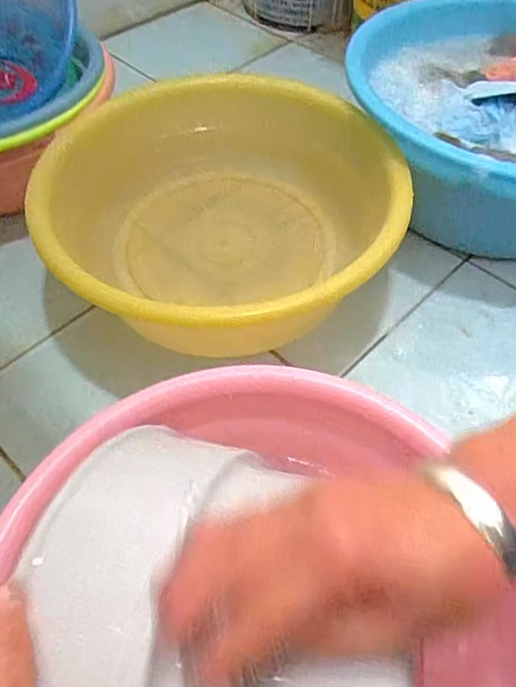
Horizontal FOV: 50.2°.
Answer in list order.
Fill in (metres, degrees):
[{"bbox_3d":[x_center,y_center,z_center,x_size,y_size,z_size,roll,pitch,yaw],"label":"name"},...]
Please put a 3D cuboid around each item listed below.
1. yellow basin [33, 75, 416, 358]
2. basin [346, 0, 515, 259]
[{"bbox_3d":[-0.043,-0.147,0.685,0.369,0.157,0.402,0,54,0],"label":"yellow basin"},{"bbox_3d":[0.342,-0.303,0.768,0.408,0.193,0.425,0,54,0],"label":"basin"}]

